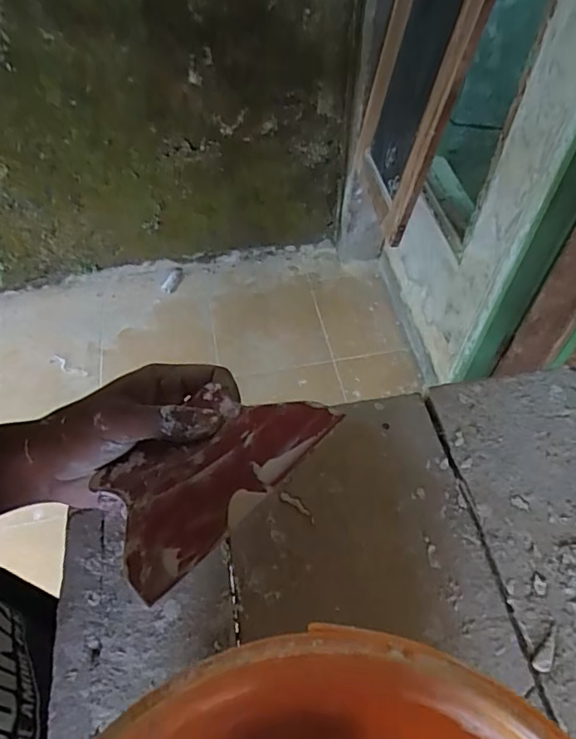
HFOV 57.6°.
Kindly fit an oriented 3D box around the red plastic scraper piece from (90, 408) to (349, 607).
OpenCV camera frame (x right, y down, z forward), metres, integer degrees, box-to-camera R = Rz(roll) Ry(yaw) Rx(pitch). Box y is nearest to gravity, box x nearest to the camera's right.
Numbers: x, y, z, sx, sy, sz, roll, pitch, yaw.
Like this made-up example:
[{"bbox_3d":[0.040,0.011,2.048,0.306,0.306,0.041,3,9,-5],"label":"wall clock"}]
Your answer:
[{"bbox_3d":[-0.042,0.049,0.270,0.117,0.004,0.088,-40,37,-24],"label":"red plastic scraper piece"}]

